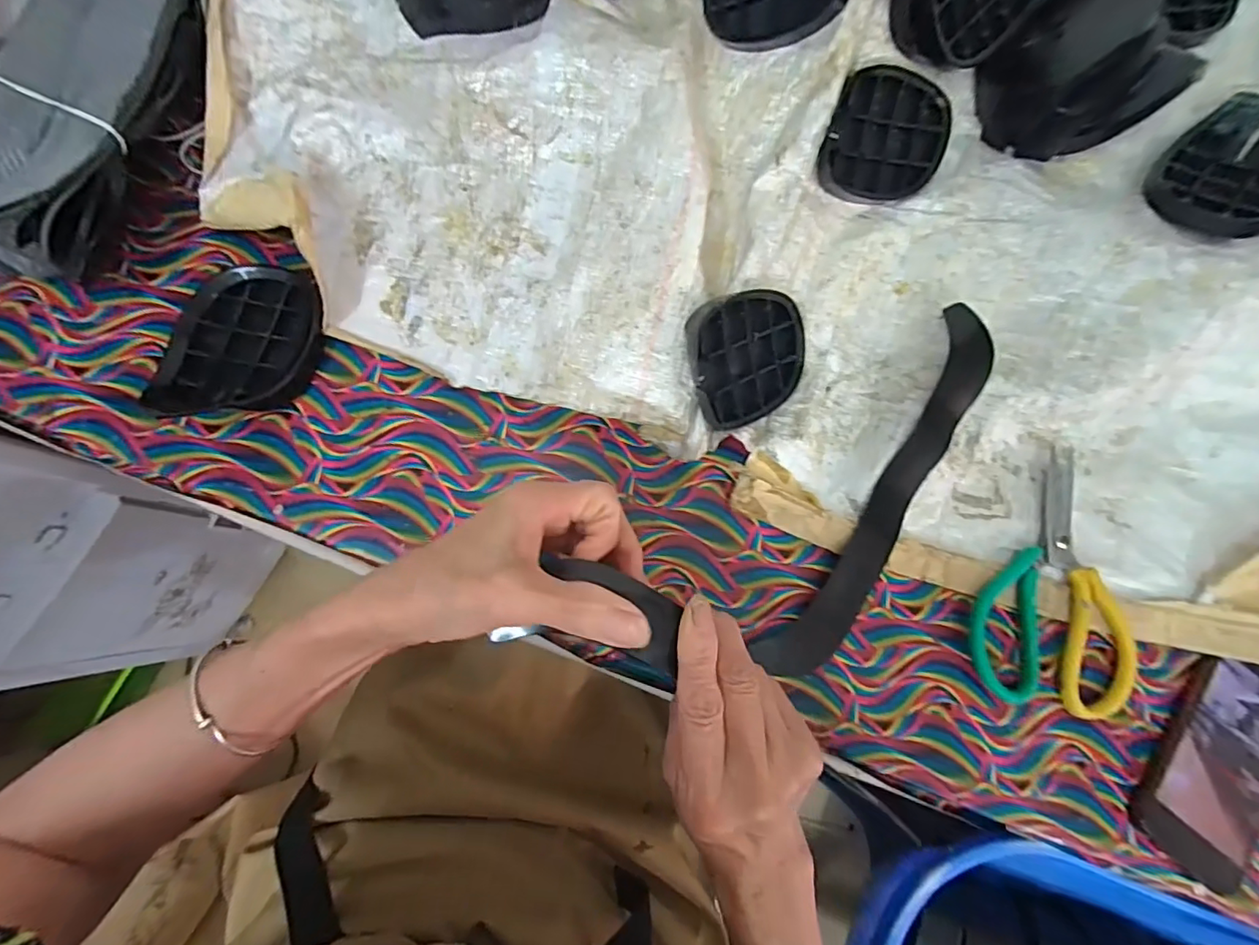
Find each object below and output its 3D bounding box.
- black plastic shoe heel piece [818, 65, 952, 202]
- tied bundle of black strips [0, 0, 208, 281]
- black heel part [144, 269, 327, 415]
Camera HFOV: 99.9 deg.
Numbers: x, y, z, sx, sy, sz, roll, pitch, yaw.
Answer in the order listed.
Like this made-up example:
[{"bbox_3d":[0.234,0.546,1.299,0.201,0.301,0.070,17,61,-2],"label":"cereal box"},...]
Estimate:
[{"bbox_3d":[0.193,-0.256,0.404,0.112,0.015,0.084,-10,113,-16],"label":"black plastic shoe heel piece"},{"bbox_3d":[-0.363,-0.276,0.360,0.093,0.062,0.291,11,77,-2],"label":"tied bundle of black strips"},{"bbox_3d":[-0.265,-0.089,0.366,0.090,0.028,0.111,12,77,-2],"label":"black heel part"}]

